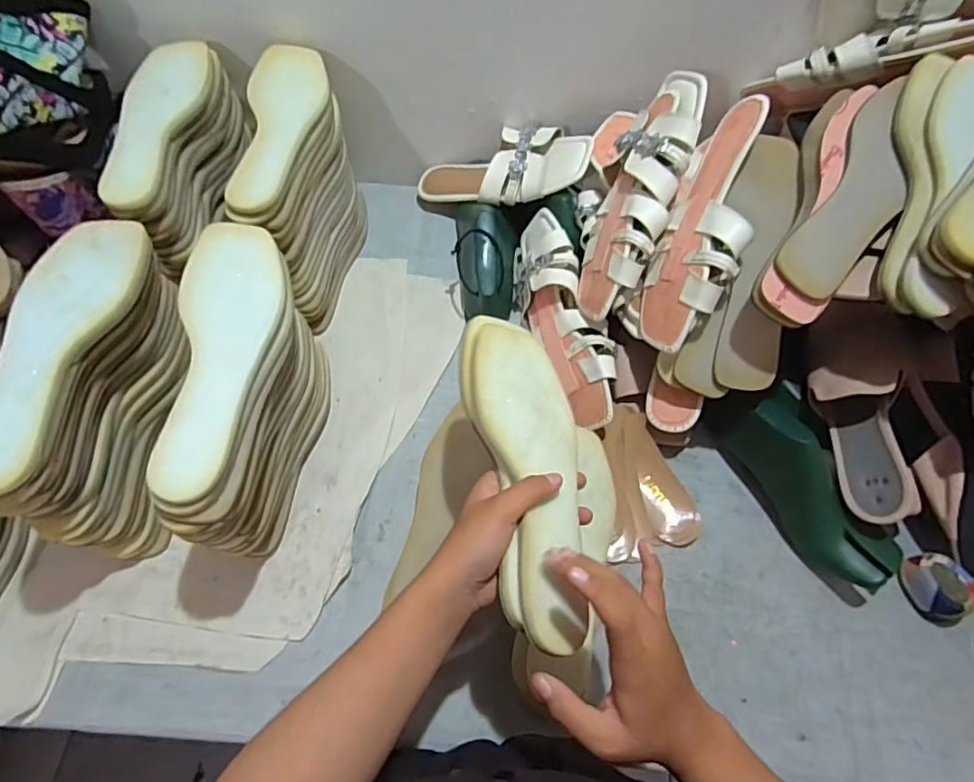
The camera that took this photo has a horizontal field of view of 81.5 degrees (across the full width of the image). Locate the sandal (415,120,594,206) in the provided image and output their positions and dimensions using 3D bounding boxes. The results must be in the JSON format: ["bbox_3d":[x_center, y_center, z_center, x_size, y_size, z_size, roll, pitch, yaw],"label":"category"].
[{"bbox_3d":[0.010,-0.281,0.722,0.245,0.054,0.089,1,59,34],"label":"sandal"}]

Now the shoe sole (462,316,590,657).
[{"bbox_3d":[0.034,0.057,0.418,0.080,0.034,0.242,-7,67,-5],"label":"shoe sole"}]

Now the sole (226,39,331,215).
[{"bbox_3d":[-0.213,-0.280,0.589,0.079,0.015,0.236,-1,64,-2],"label":"sole"}]

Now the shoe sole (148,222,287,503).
[{"bbox_3d":[-0.210,-0.032,0.445,0.077,0.030,0.230,0,64,-1],"label":"shoe sole"}]

